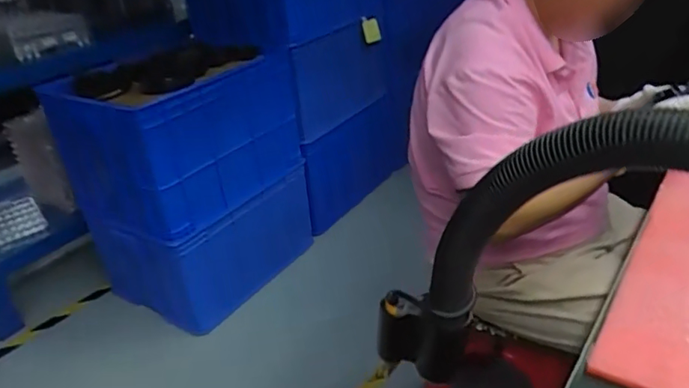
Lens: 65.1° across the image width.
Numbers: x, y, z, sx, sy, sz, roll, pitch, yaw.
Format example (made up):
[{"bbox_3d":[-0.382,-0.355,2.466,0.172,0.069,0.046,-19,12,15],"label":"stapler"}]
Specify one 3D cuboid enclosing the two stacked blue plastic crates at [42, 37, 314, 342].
[{"bbox_3d":[-0.481,-0.010,1.724,0.463,0.754,0.595,15,35,35],"label":"two stacked blue plastic crates"}]

